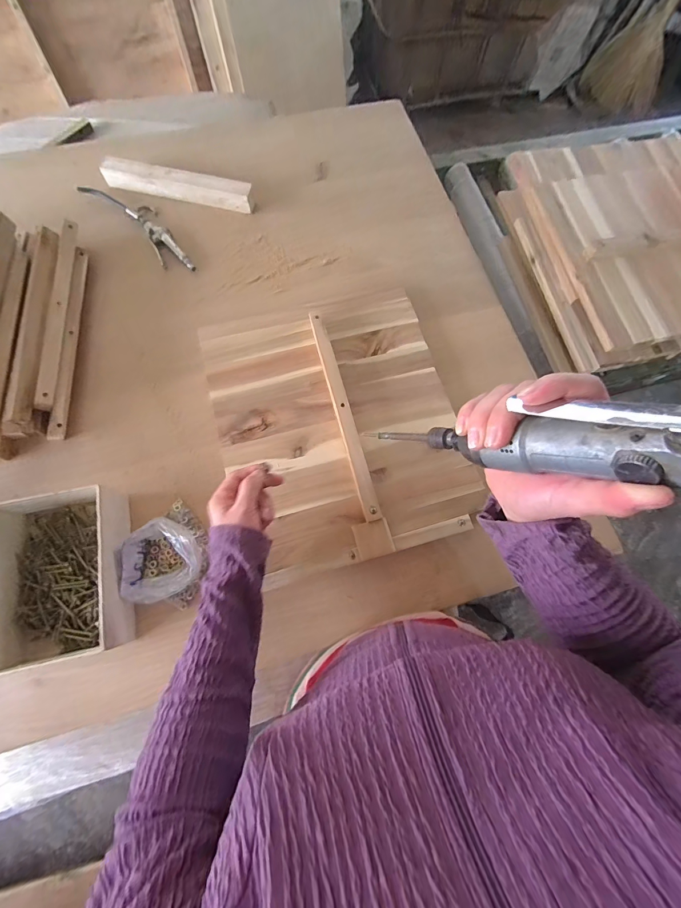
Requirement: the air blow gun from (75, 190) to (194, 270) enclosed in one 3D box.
[{"bbox_3d":[-0.355,-0.415,0.651,0.258,0.022,0.069,42,76,10],"label":"air blow gun"}]

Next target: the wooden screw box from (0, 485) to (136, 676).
[{"bbox_3d":[-0.342,0.151,0.450,0.137,0.074,0.194,-12,74,-6],"label":"wooden screw box"}]

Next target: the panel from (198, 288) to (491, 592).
[{"bbox_3d":[-0.005,-0.053,0.540,0.351,0.044,0.412,-15,74,-7],"label":"panel"}]

